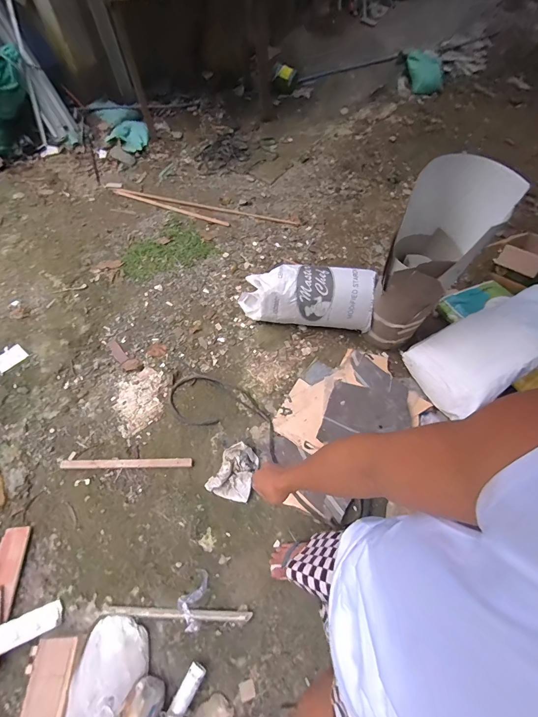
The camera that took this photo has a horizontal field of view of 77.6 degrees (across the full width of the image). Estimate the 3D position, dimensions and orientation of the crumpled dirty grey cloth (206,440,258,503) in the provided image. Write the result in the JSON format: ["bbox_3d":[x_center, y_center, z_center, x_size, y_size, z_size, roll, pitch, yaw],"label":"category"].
[{"bbox_3d":[-0.147,0.480,1.438,0.179,0.053,0.219,17,59,10],"label":"crumpled dirty grey cloth"}]

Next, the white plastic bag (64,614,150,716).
[{"bbox_3d":[-0.484,0.922,0.970,0.207,0.245,0.225,8,64,2],"label":"white plastic bag"}]

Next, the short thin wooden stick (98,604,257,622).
[{"bbox_3d":[-0.321,0.874,1.146,0.515,0.017,0.027,2,58,1],"label":"short thin wooden stick"}]

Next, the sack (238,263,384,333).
[{"bbox_3d":[0.179,-0.306,1.770,0.711,0.290,0.254,11,64,4],"label":"sack"}]

